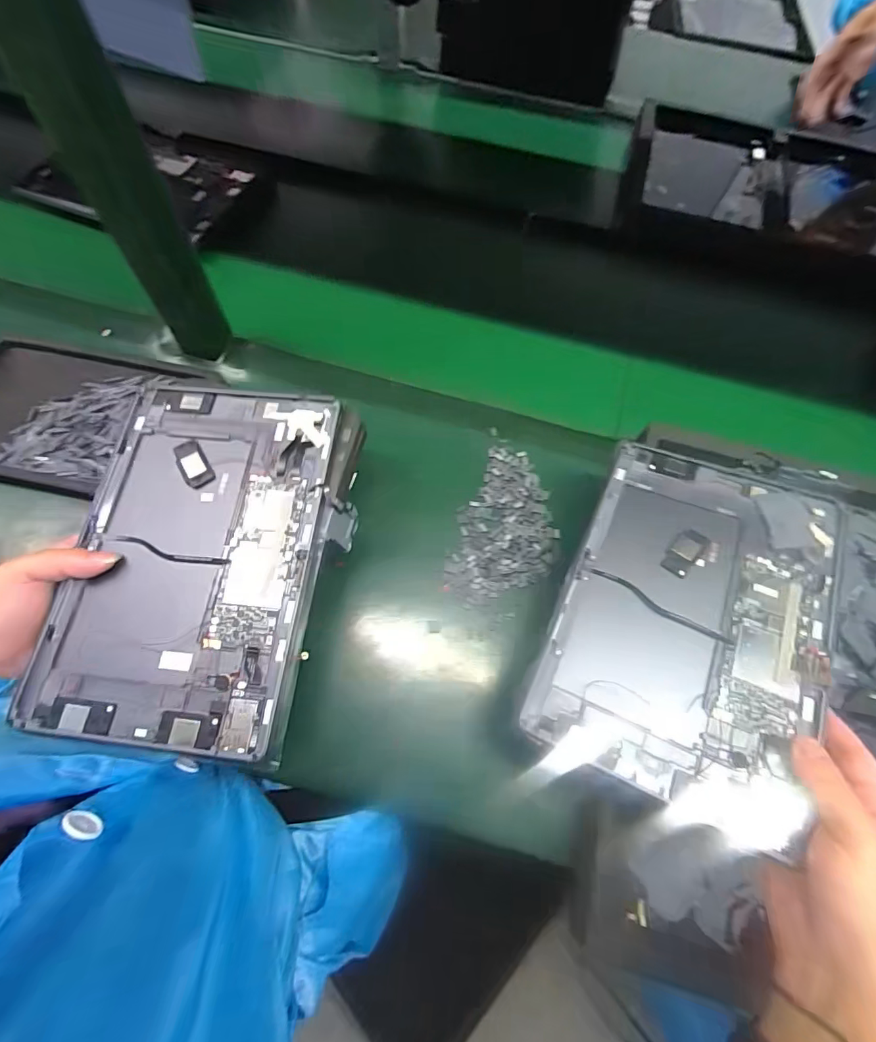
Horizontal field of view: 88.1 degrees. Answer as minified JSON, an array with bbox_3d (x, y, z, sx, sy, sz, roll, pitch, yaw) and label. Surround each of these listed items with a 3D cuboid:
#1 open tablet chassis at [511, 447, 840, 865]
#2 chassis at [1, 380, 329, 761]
[{"bbox_3d":[0.180,0.061,0.323,0.164,0.008,0.252,20,66,18],"label":"open tablet chassis"},{"bbox_3d":[-0.169,0.018,0.320,0.164,0.018,0.250,8,68,1],"label":"chassis"}]

